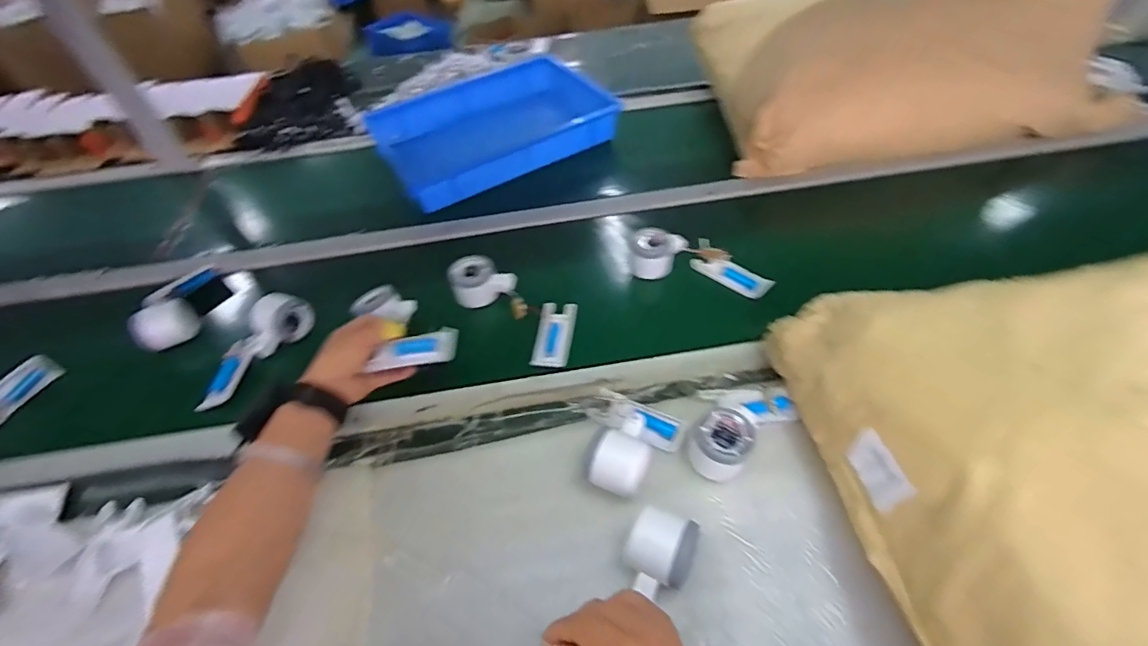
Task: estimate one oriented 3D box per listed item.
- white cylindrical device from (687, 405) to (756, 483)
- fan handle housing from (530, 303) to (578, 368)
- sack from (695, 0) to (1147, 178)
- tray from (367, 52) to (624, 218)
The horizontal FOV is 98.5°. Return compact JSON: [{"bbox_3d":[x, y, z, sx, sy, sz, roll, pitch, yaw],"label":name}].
[{"bbox_3d":[0.150,0.126,0.511,0.059,0.054,0.060,-2,50,3],"label":"white cylindrical device"},{"bbox_3d":[-0.025,0.014,0.656,0.045,0.011,0.103,6,50,9],"label":"fan handle housing"},{"bbox_3d":[0.577,-0.458,0.858,0.660,0.206,0.371,-7,49,-1],"label":"sack"},{"bbox_3d":[-0.152,-0.375,0.985,0.428,0.106,0.274,-28,53,-19],"label":"tray"}]

